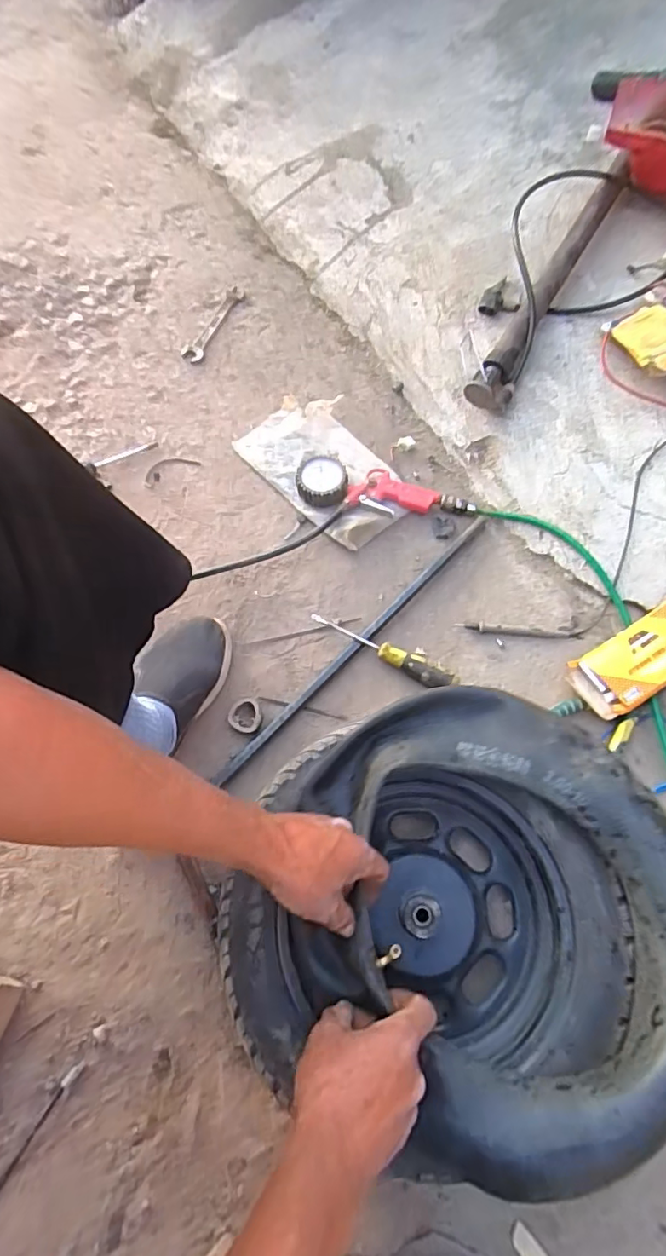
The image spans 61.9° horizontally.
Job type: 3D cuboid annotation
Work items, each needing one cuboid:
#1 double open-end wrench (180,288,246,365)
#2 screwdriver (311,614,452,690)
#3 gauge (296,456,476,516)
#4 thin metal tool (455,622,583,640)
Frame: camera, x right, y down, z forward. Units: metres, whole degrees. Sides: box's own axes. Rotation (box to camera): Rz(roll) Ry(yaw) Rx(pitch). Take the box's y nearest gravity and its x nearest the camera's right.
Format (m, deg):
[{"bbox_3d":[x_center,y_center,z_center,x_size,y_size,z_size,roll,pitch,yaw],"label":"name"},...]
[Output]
[{"bbox_3d":[-0.203,-0.523,0.953,0.033,0.009,0.184,18,64,8],"label":"double open-end wrench"},{"bbox_3d":[0.061,0.027,0.702,0.186,0.032,0.030,31,71,15],"label":"screwdriver"},{"bbox_3d":[0.073,-0.195,0.787,0.243,0.034,0.072,5,67,6],"label":"gauge"},{"bbox_3d":[0.237,0.003,0.712,0.158,0.009,0.012,3,66,5],"label":"thin metal tool"}]

